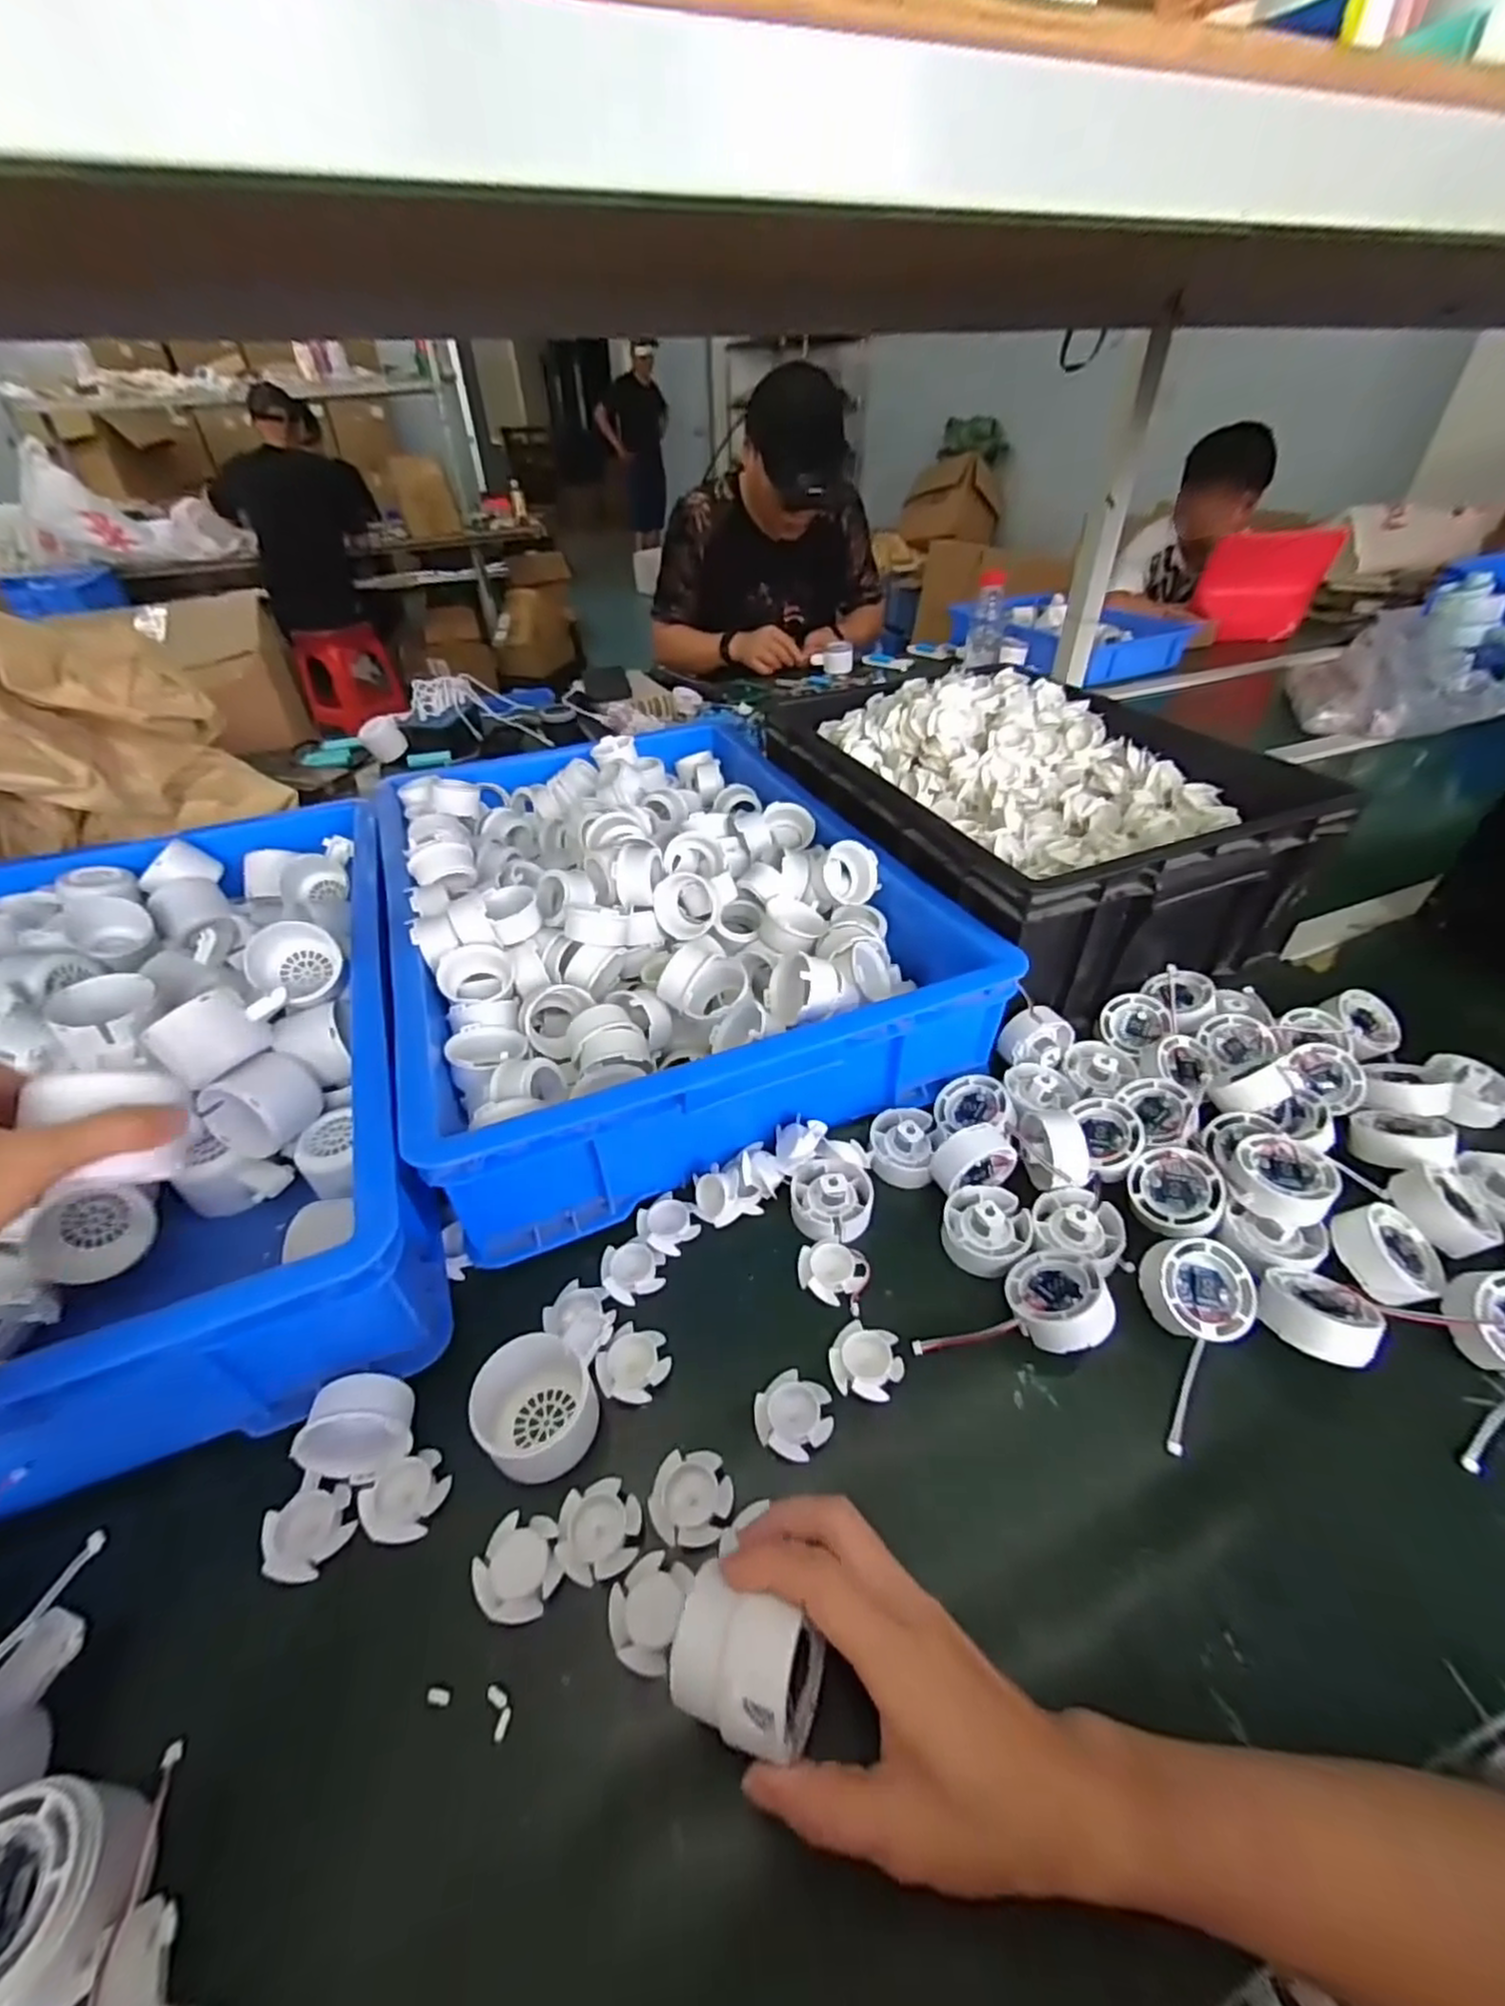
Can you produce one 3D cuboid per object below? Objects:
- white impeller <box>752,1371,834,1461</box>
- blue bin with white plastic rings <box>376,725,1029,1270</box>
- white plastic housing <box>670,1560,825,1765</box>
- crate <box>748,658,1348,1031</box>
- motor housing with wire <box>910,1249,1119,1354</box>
[{"bbox_3d":[0.022,0.226,0.389,0.040,0.009,0.039,-1,40,1],"label":"white impeller"},{"bbox_3d":[-0.100,-0.099,0.663,0.410,0.135,0.555,-16,42,-17],"label":"blue bin with white plastic rings"},{"bbox_3d":[-0.003,0.255,0.274,0.055,0.037,0.041,15,46,23],"label":"white plastic housing"},{"bbox_3d":[0.259,-0.202,0.706,0.332,0.162,0.445,-16,42,-17],"label":"crate"},{"bbox_3d":[0.155,0.183,0.407,0.108,0.037,0.063,-25,46,-22],"label":"motor housing with wire"}]

